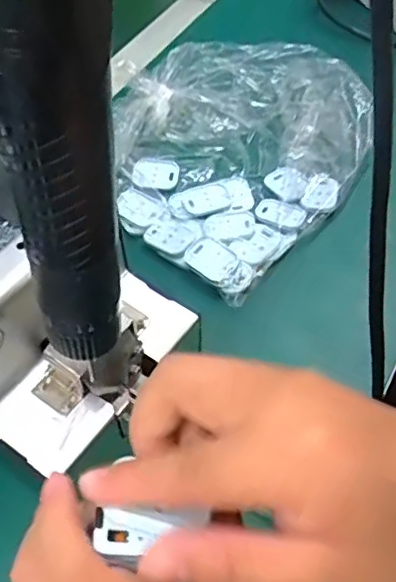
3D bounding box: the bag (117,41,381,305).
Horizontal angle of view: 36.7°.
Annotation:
[{"bbox_3d":[0.024,-0.133,0.525,0.233,0.055,0.235,-39,61,-24],"label":"bag"}]

